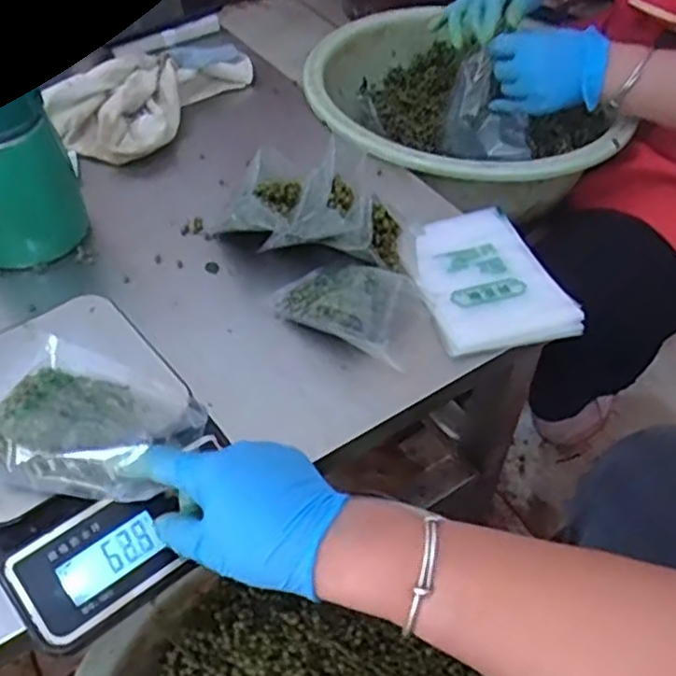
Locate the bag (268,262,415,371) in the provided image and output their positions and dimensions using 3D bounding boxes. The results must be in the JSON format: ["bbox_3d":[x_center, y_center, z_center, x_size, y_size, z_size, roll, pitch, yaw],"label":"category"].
[{"bbox_3d":[0.004,-0.029,0.553,0.071,0.056,0.128,-25,53,-22],"label":"bag"}]

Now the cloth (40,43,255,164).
[{"bbox_3d":[-0.195,-0.275,0.785,0.118,0.051,0.236,31,54,24],"label":"cloth"}]

